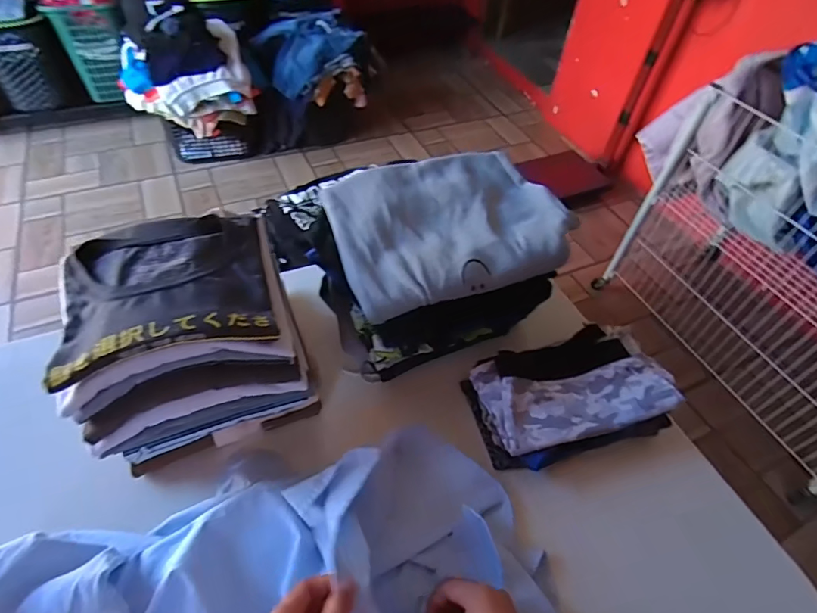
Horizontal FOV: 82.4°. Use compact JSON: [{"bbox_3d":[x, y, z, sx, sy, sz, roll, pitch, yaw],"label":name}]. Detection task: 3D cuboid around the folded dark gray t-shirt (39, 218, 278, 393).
[{"bbox_3d":[-0.254,-0.028,0.490,0.198,0.039,0.198,-12,52,-16],"label":"folded dark gray t-shirt"}]

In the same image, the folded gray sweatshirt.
[{"bbox_3d":[0.049,-0.110,0.609,0.286,0.040,0.228,-13,52,-17],"label":"folded gray sweatshirt"}]

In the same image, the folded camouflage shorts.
[{"bbox_3d":[0.216,0.105,0.601,0.234,0.045,0.124,-9,51,-14],"label":"folded camouflage shorts"}]

